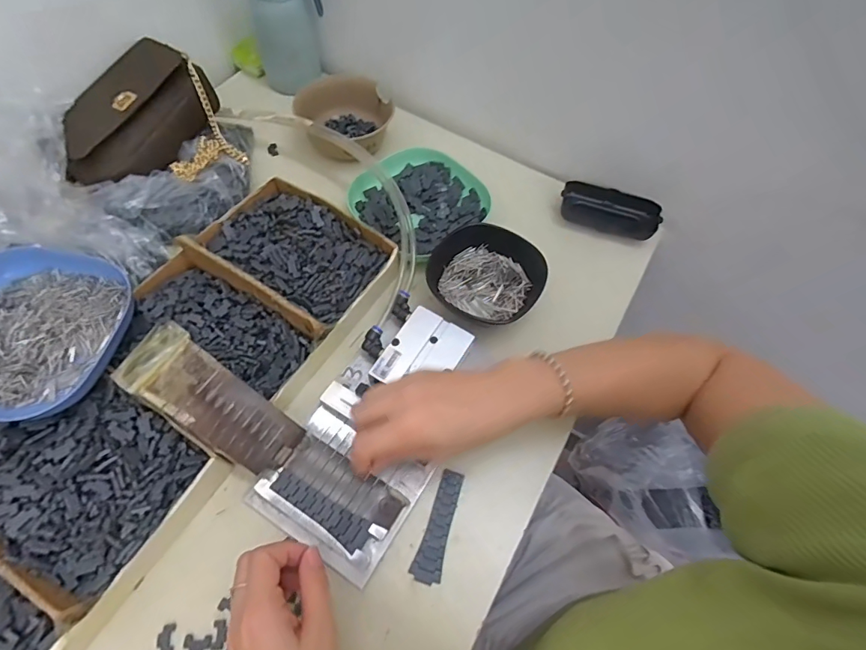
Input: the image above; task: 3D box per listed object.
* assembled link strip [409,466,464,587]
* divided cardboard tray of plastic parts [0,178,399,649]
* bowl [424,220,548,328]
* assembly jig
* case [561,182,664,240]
[{"bbox_3d":[0.005,0.162,0.371,0.022,0.004,0.086,17,62,5],"label":"assembled link strip"},{"bbox_3d":[-0.229,0.058,0.367,0.176,0.043,0.486,31,64,13],"label":"divided cardboard tray of plastic parts"},{"bbox_3d":[0.051,-0.048,0.455,0.104,0.034,0.103,2,62,-3],"label":"bowl"},{"bbox_3d":[-0.046,0.083,0.387,0.111,0.025,0.215,25,67,10],"label":"assembly jig"},{"bbox_3d":[0.203,-0.134,0.527,0.106,0.032,0.050,20,62,7],"label":"case"}]

